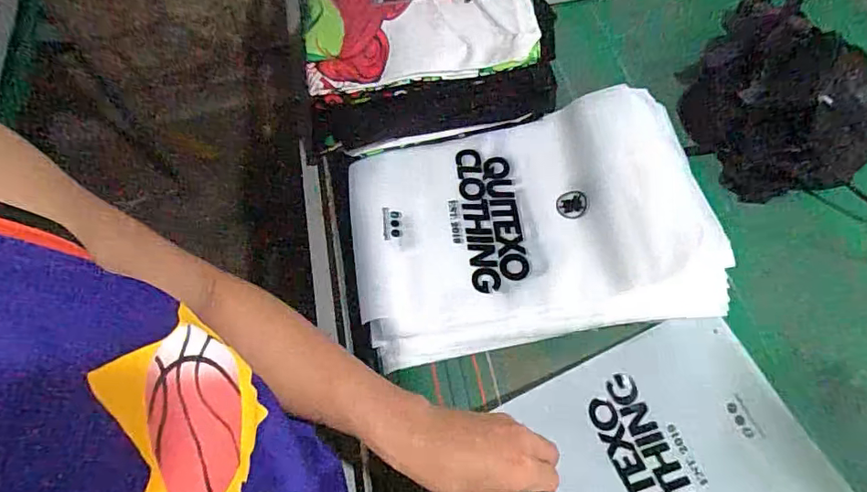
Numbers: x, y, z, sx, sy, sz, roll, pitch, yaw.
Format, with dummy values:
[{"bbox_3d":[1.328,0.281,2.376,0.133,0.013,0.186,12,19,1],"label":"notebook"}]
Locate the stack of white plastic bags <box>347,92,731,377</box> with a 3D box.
[{"bbox_3d":[0.106,-0.032,0.609,0.396,0.055,0.291,-11,64,2],"label":"stack of white plastic bags"}]

